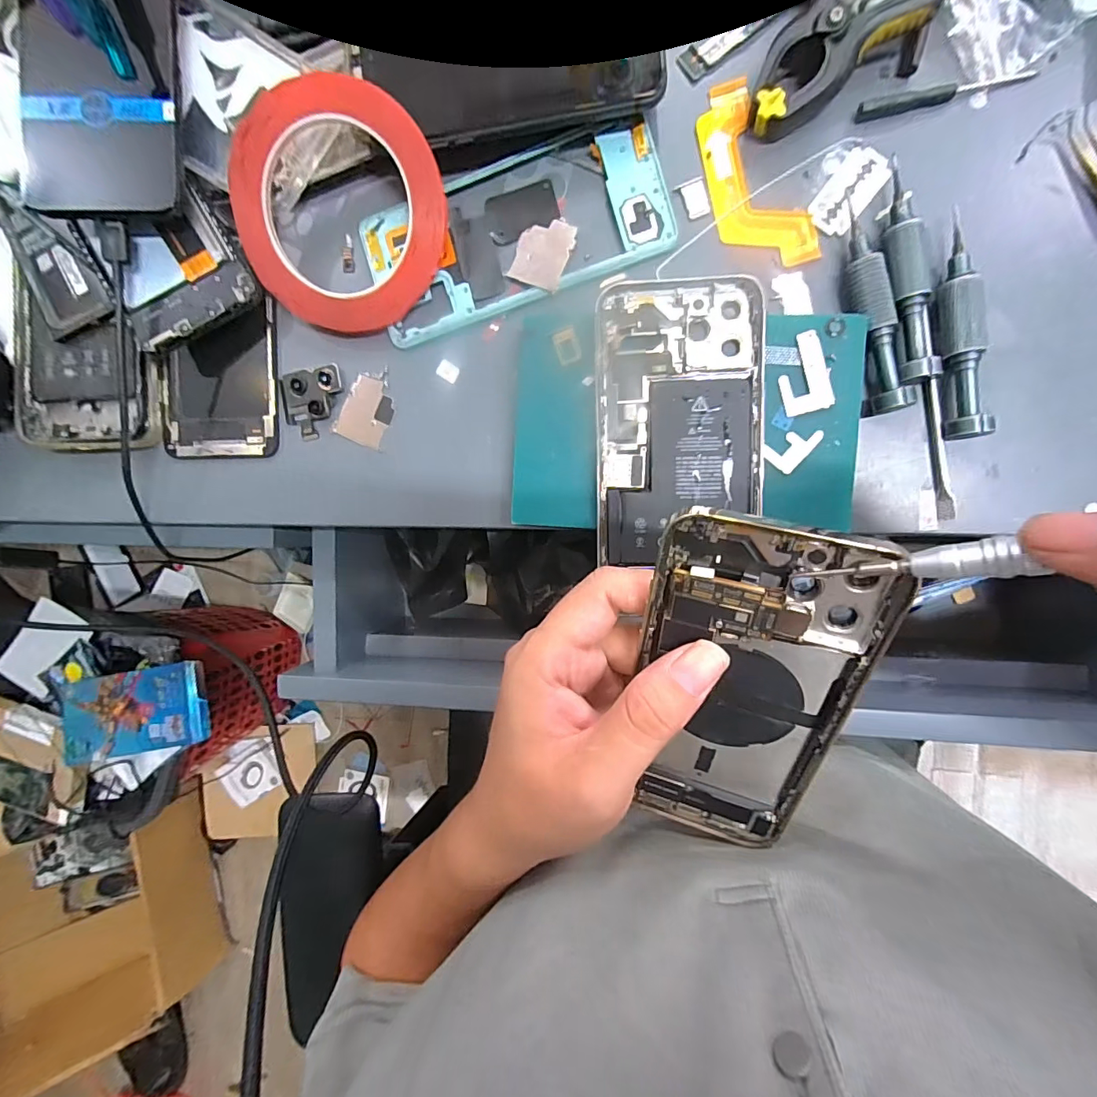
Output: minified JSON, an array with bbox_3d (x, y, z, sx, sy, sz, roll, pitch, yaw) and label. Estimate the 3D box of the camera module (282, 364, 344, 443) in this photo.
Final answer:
[{"bbox_3d":[-0.135,-0.083,0.271,0.037,0.007,0.035,-14,90,7],"label":"camera module"}]

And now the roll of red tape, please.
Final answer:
[{"bbox_3d":[-0.110,-0.176,0.244,0.113,0.007,0.107,1,107,3],"label":"roll of red tape"}]

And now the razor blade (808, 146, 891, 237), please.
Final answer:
[{"bbox_3d":[0.148,-0.177,0.232,0.022,0.004,0.041,38,96,5],"label":"razor blade"}]

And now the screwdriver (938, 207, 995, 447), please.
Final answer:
[{"bbox_3d":[0.196,-0.103,0.224,0.015,0.014,0.101,-3,91,7],"label":"screwdriver"}]

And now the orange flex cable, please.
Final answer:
[{"bbox_3d":[0.101,-0.186,0.239,0.040,0.004,0.097,-21,89,7],"label":"orange flex cable"}]

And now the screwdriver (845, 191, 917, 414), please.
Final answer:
[{"bbox_3d":[0.156,-0.116,0.227,0.017,0.015,0.100,-12,90,7],"label":"screwdriver"}]

